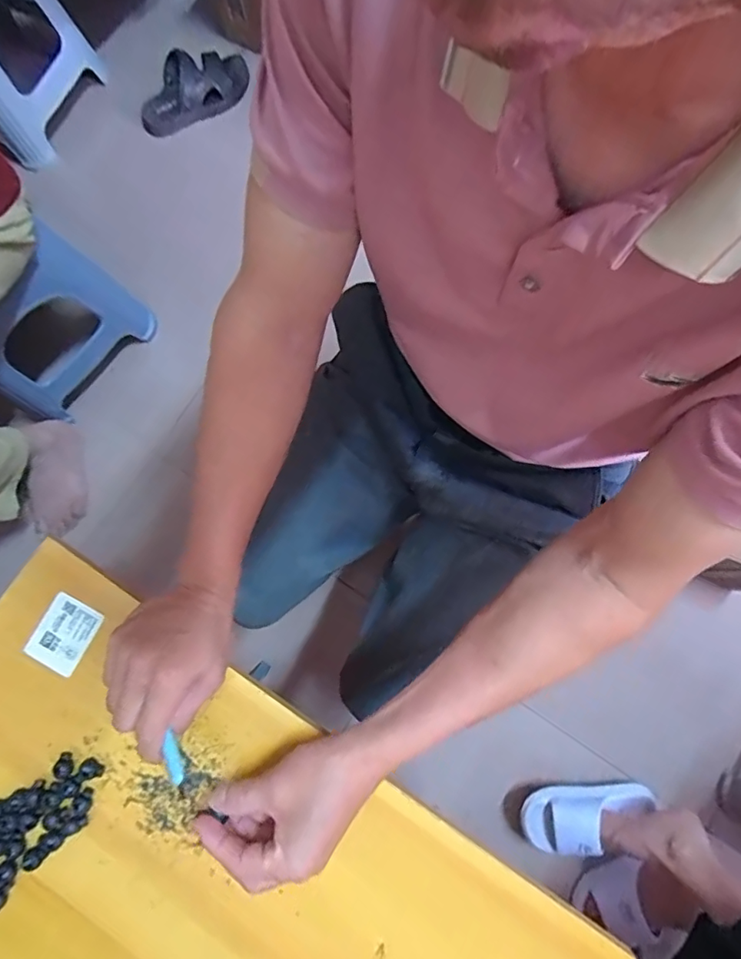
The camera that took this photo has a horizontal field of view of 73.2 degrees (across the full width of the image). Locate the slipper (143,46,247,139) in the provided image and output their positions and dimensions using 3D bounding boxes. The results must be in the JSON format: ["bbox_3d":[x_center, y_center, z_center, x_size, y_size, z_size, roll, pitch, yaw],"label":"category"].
[{"bbox_3d":[-0.390,-0.855,1.096,0.256,0.081,0.111,-26,80,-4],"label":"slipper"}]

